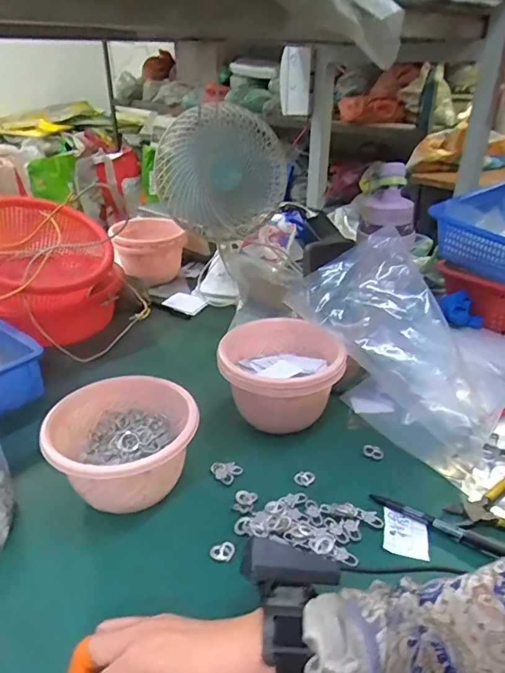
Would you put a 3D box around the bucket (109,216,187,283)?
[{"bbox_3d":[-0.213,-0.173,1.019,0.140,0.099,0.148,0,29,0],"label":"bucket"}]

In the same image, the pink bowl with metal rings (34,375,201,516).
[{"bbox_3d":[-0.133,0.116,0.517,0.140,0.083,0.140,5,29,7],"label":"pink bowl with metal rings"}]

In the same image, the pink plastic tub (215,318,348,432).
[{"bbox_3d":[0.036,0.049,0.626,0.145,0.102,0.146,0,29,0],"label":"pink plastic tub"}]

